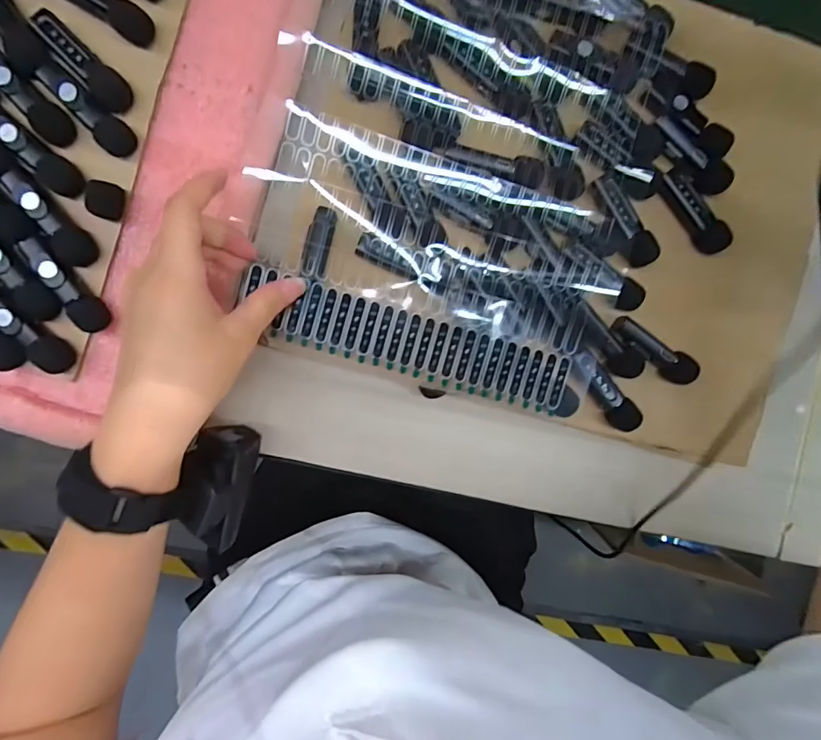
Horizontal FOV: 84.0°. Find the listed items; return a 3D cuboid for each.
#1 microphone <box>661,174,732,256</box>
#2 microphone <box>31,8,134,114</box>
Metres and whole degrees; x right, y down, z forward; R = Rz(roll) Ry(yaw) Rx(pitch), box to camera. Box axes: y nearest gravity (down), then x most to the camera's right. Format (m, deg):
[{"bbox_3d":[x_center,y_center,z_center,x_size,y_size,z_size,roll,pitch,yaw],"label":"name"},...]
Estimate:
[{"bbox_3d":[0.189,-0.105,0.303,0.018,0.017,0.062,-43,97,-2],"label":"microphone"},{"bbox_3d":[-0.192,-0.181,0.270,0.021,0.015,0.062,-42,97,-2],"label":"microphone"}]

